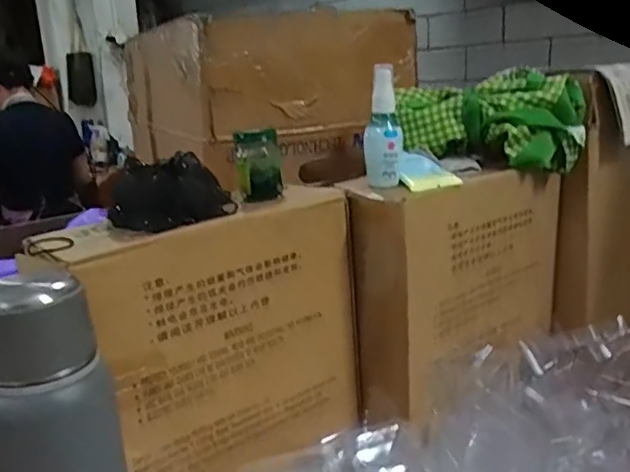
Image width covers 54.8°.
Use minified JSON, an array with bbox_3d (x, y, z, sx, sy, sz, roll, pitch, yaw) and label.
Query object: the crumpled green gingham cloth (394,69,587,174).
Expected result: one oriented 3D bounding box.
[{"bbox_3d":[0.198,-0.133,0.707,0.211,0.094,0.094,3,16,22],"label":"crumpled green gingham cloth"}]

